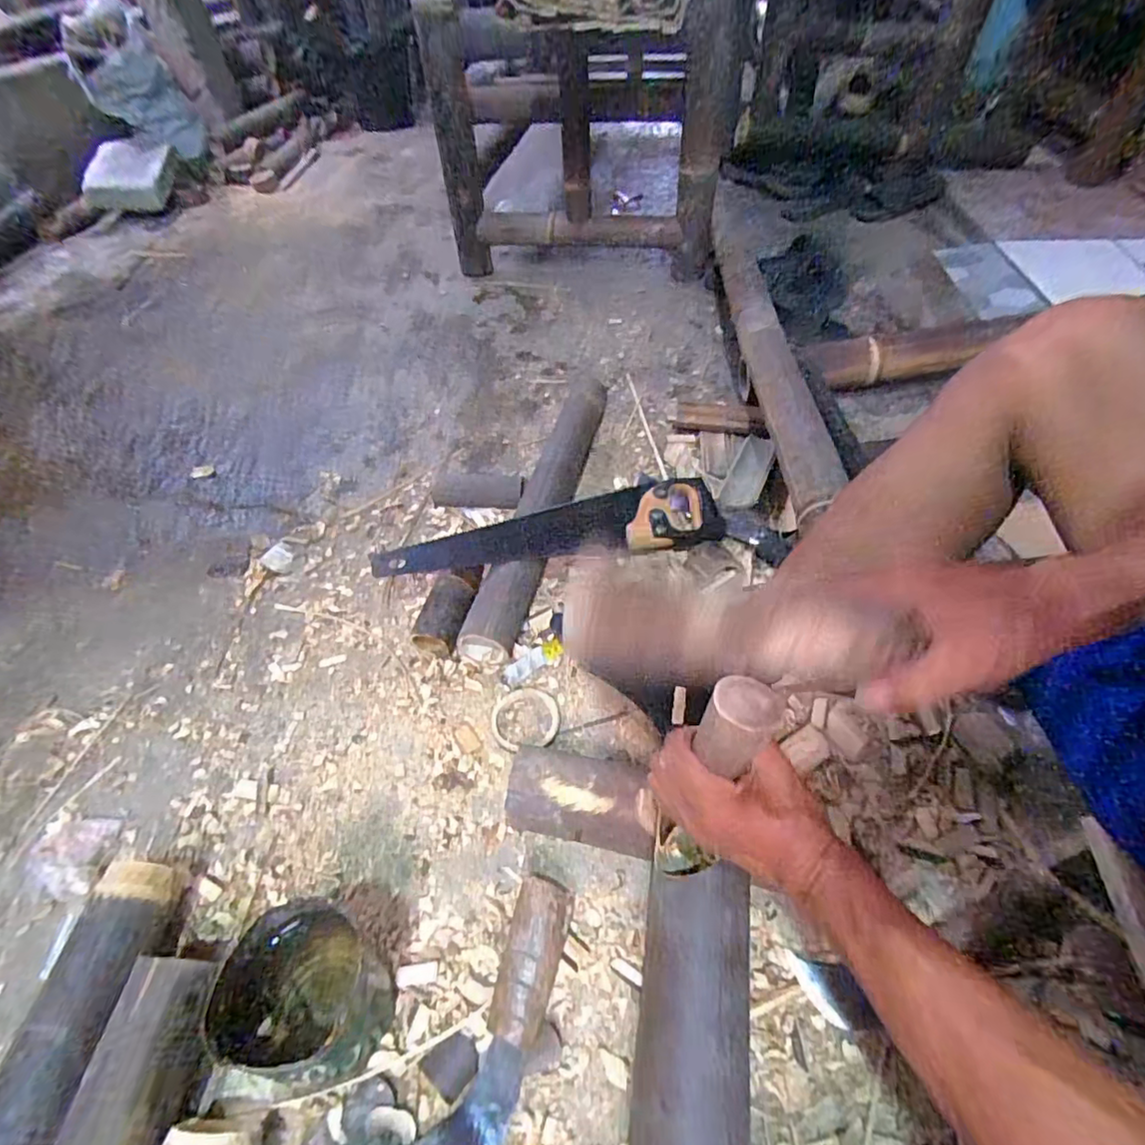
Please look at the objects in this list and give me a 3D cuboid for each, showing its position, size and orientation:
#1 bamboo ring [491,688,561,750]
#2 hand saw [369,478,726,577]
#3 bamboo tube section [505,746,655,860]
[{"bbox_3d":[-0.052,0.161,0.624,0.076,0.006,0.071,-1,49,2],"label":"bamboo ring"},{"bbox_3d":[-0.023,-0.066,0.751,0.453,0.026,0.108,-7,65,-10],"label":"hand saw"},{"bbox_3d":[0.015,0.216,0.550,0.145,0.059,0.086,7,49,9],"label":"bamboo tube section"}]

